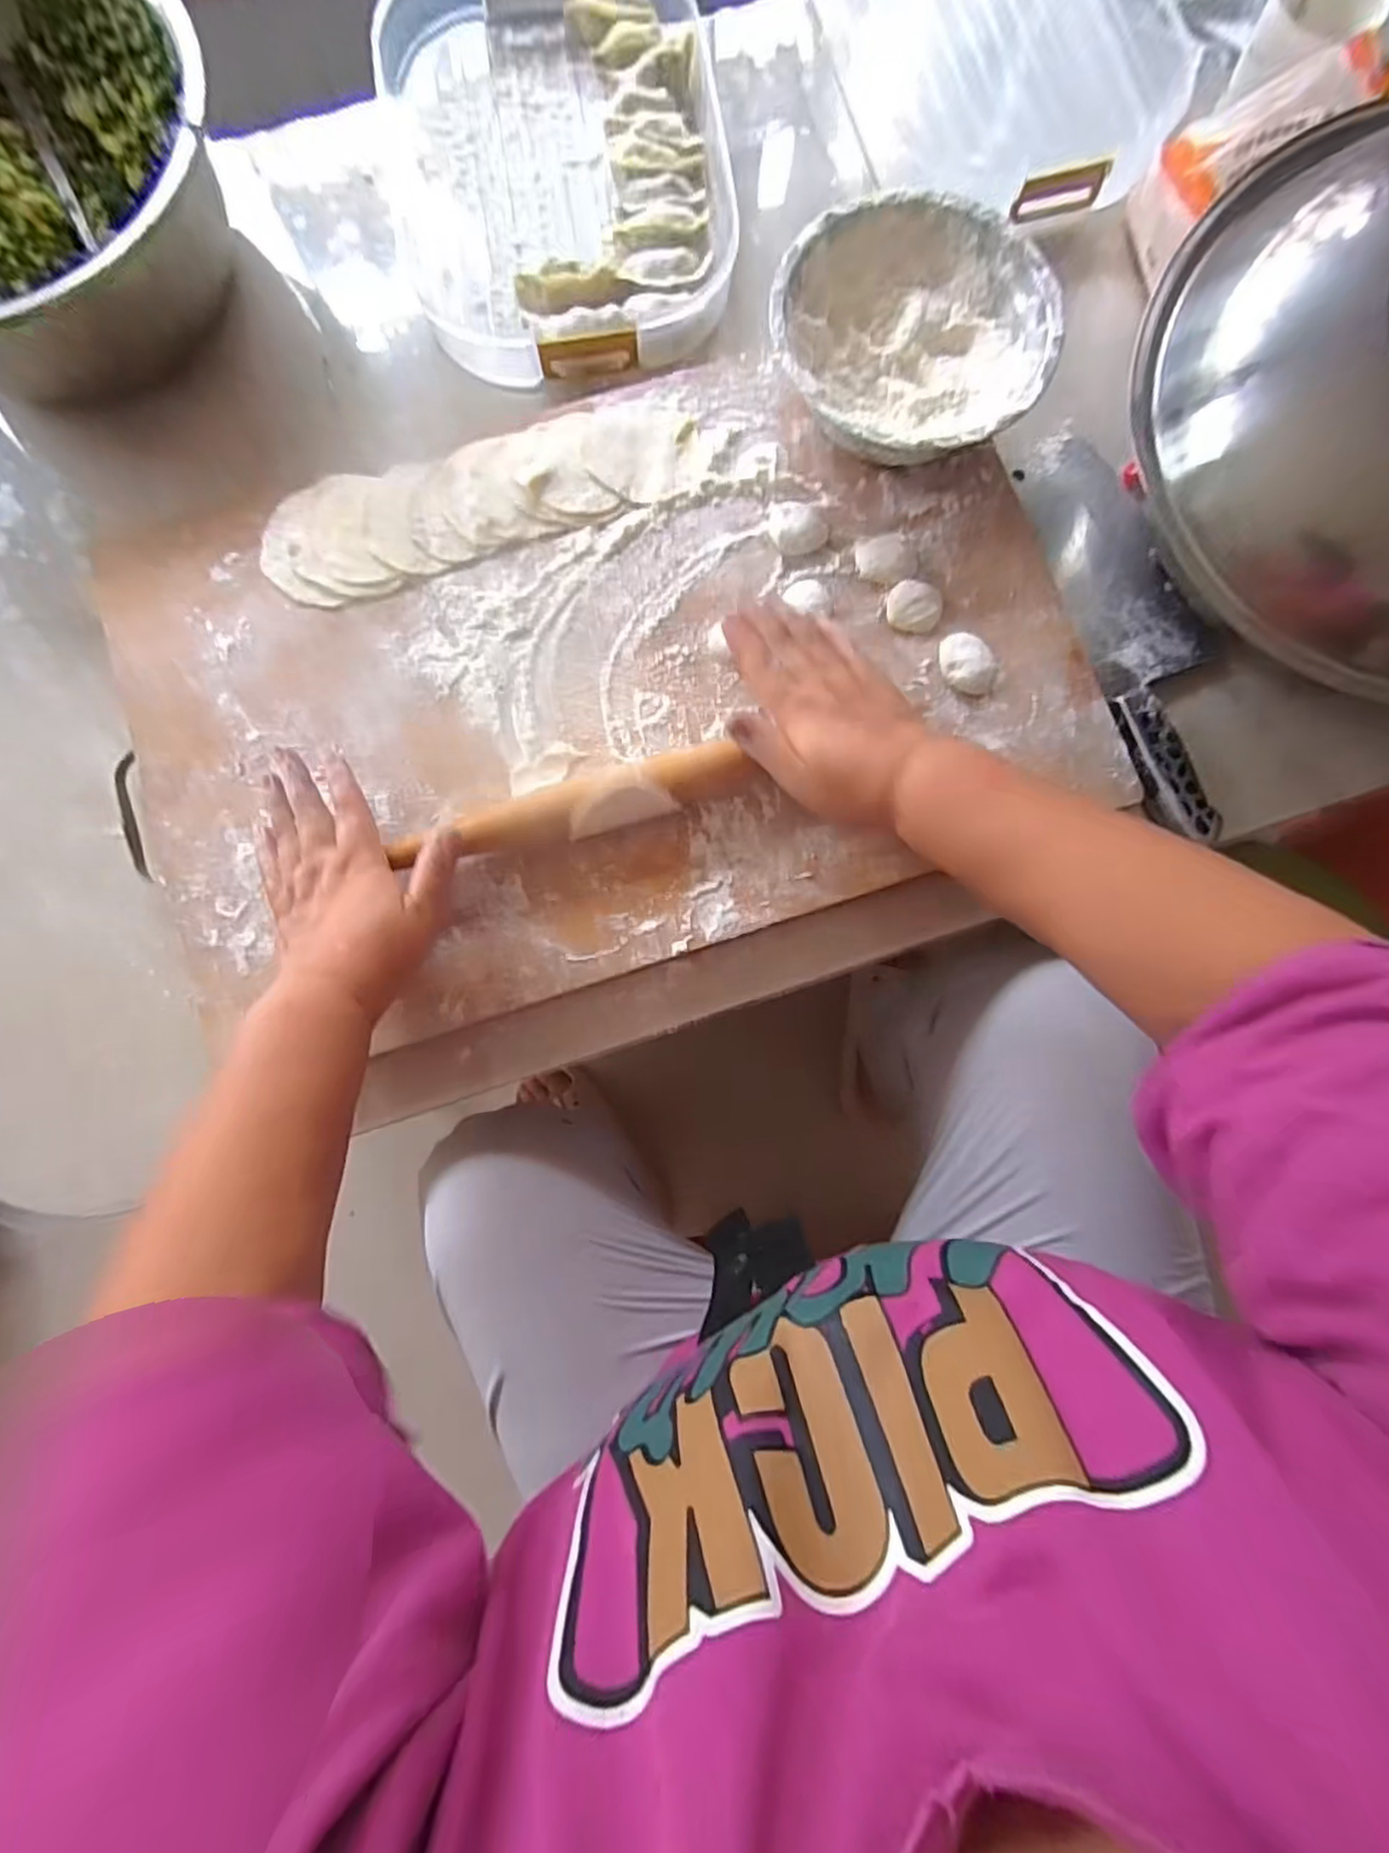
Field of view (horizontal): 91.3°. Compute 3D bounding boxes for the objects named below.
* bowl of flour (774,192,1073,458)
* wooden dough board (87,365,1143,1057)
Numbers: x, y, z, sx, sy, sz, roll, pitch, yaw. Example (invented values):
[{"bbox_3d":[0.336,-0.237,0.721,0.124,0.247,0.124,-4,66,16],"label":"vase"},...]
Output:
[{"bbox_3d":[0.128,-0.349,0.420,0.161,0.064,0.151,0,83,0],"label":"bowl of flour"},{"bbox_3d":[-0.053,-0.151,0.419,0.557,0.031,0.349,-18,83,-4],"label":"wooden dough board"}]

